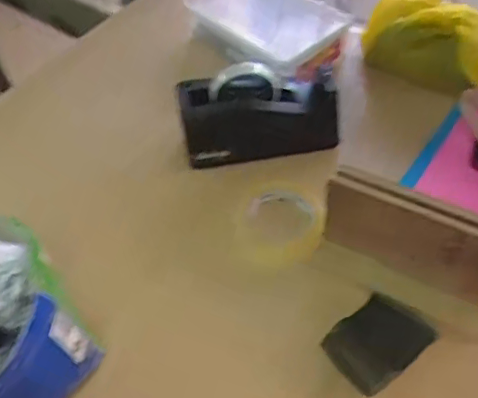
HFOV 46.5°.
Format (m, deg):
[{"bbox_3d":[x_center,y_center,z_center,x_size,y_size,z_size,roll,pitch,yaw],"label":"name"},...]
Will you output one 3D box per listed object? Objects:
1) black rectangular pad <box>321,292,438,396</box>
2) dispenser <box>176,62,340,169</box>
[{"bbox_3d":[0.138,0.137,0.546,0.097,0.022,0.071,-37,57,-23],"label":"black rectangular pad"},{"bbox_3d":[0.026,-0.105,0.713,0.200,0.111,0.074,-11,50,-4],"label":"dispenser"}]

